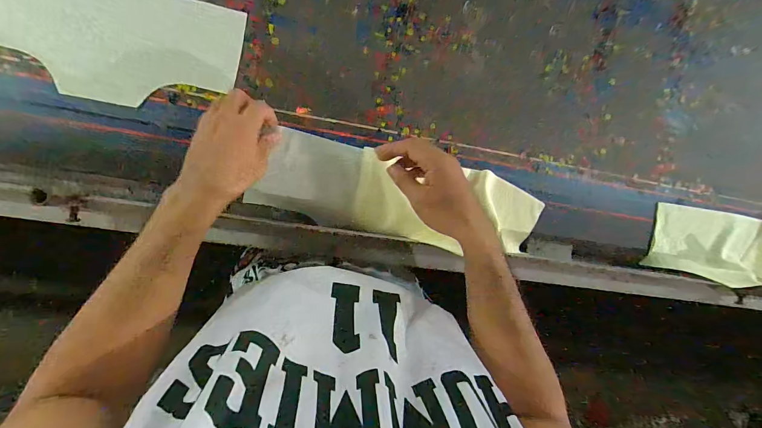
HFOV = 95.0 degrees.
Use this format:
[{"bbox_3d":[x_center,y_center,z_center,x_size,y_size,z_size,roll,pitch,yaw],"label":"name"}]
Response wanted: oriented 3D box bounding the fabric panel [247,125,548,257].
[{"bbox_3d":[0.035,-0.024,0.502,0.403,0.031,0.120,9,88,-8],"label":"fabric panel"}]

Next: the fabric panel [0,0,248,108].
[{"bbox_3d":[-0.337,-0.216,0.429,0.303,0.006,0.147,10,91,-11],"label":"fabric panel"}]

